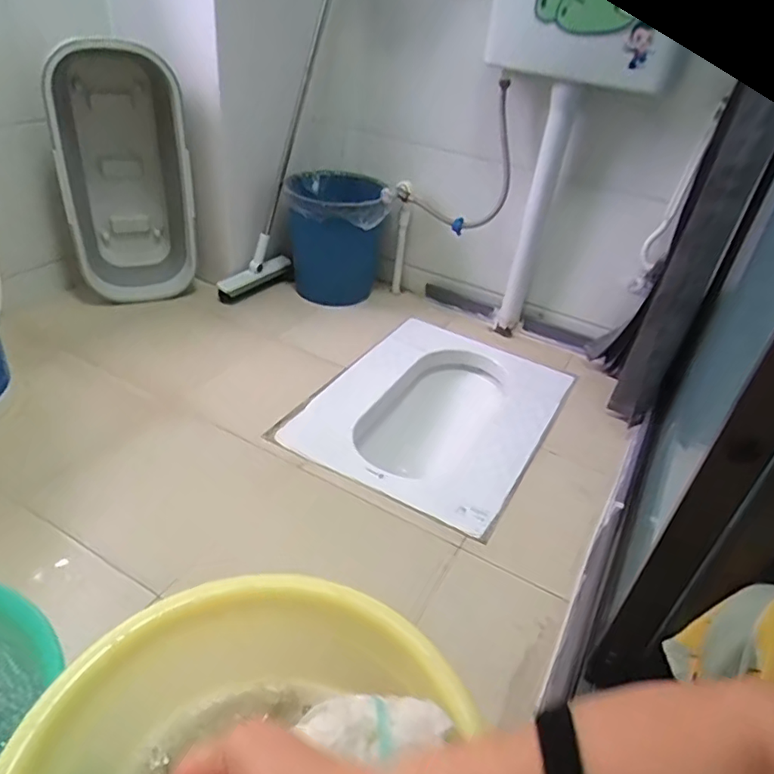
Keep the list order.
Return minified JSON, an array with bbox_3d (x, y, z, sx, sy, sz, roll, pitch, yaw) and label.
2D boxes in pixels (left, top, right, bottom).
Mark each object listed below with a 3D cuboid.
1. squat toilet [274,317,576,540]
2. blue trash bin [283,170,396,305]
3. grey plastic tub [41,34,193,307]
[{"bbox_3d":[0.095,0.084,1.188,0.409,0.155,0.524,24,39,23],"label":"squat toilet"},{"bbox_3d":[-0.129,-0.364,1.423,0.223,0.278,0.224,-4,37,-14],"label":"blue trash bin"},{"bbox_3d":[-0.583,-0.469,1.281,0.262,0.523,0.201,-11,39,-23],"label":"grey plastic tub"}]

